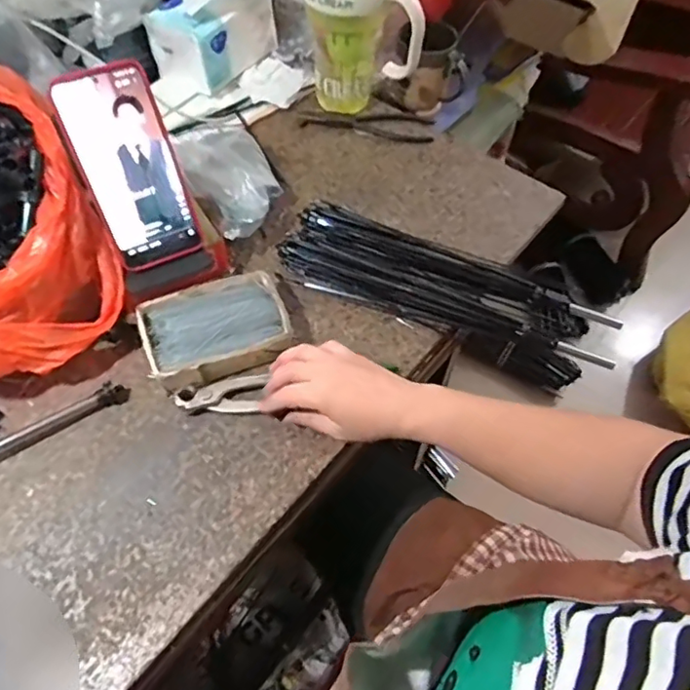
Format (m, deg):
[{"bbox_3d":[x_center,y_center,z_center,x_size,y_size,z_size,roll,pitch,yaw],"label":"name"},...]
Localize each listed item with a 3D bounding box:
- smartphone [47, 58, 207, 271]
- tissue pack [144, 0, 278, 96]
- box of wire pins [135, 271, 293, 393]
[{"bbox_3d":[-0.182,-0.148,0.488,0.077,0.164,0.011,-23,32,-15],"label":"smartphone"},{"bbox_3d":[-0.165,-0.405,0.724,0.089,0.091,0.150,33,63,17],"label":"tissue pack"},{"bbox_3d":[-0.121,-0.012,0.536,0.129,0.036,0.093,-18,61,-13],"label":"box of wire pins"}]

